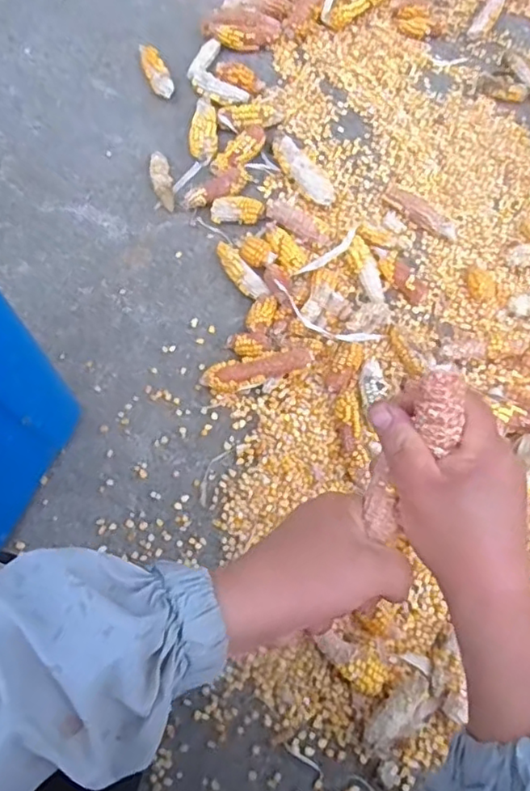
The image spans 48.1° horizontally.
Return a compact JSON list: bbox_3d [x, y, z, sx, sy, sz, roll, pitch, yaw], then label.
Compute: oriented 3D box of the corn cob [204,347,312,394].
[{"bbox_3d":[-0.010,-0.031,0.747,0.134,0.041,0.034,-13,69,-6],"label":"corn cob"}]

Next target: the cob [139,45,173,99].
[{"bbox_3d":[-0.170,-0.503,0.928,0.033,0.027,0.099,-21,70,-9],"label":"cob"}]

